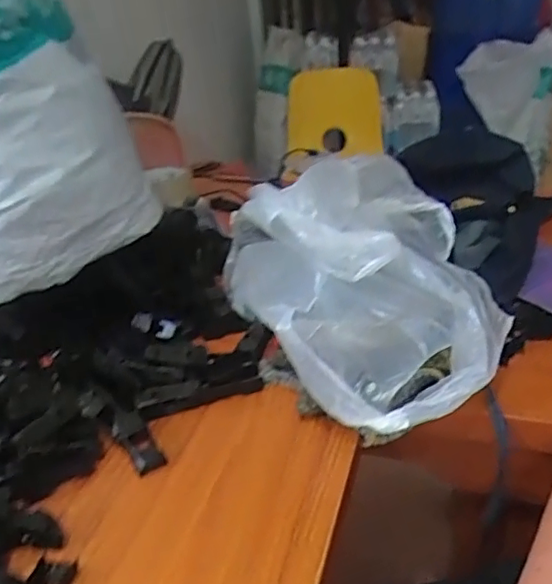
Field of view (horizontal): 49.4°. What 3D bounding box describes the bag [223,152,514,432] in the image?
[{"bbox_3d":[0.071,-0.004,0.501,0.180,0.157,0.223,-13,32,-13],"label":"bag"}]

